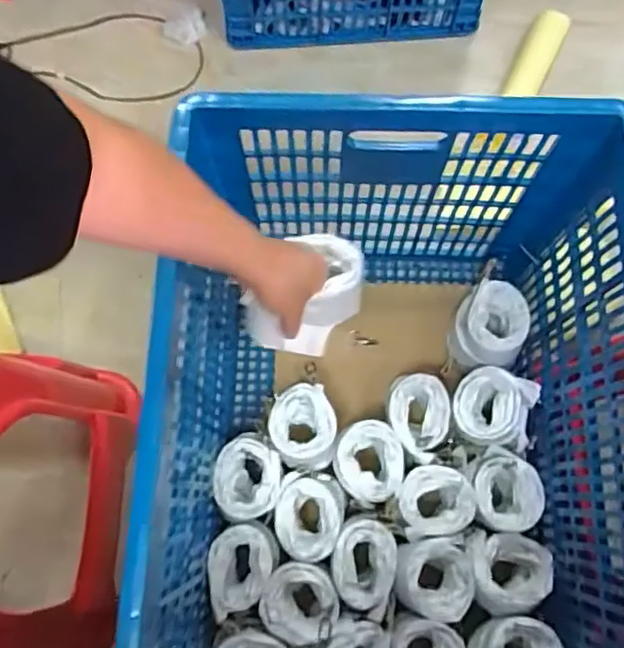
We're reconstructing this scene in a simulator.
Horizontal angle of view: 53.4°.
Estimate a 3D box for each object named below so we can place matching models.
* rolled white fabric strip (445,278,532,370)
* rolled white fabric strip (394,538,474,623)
[{"bbox_3d":[0.251,0.006,0.874,0.105,0.103,0.110,38,78,10],"label":"rolled white fabric strip"},{"bbox_3d":[0.157,0.330,0.813,0.101,0.077,0.097,7,74,3],"label":"rolled white fabric strip"}]

